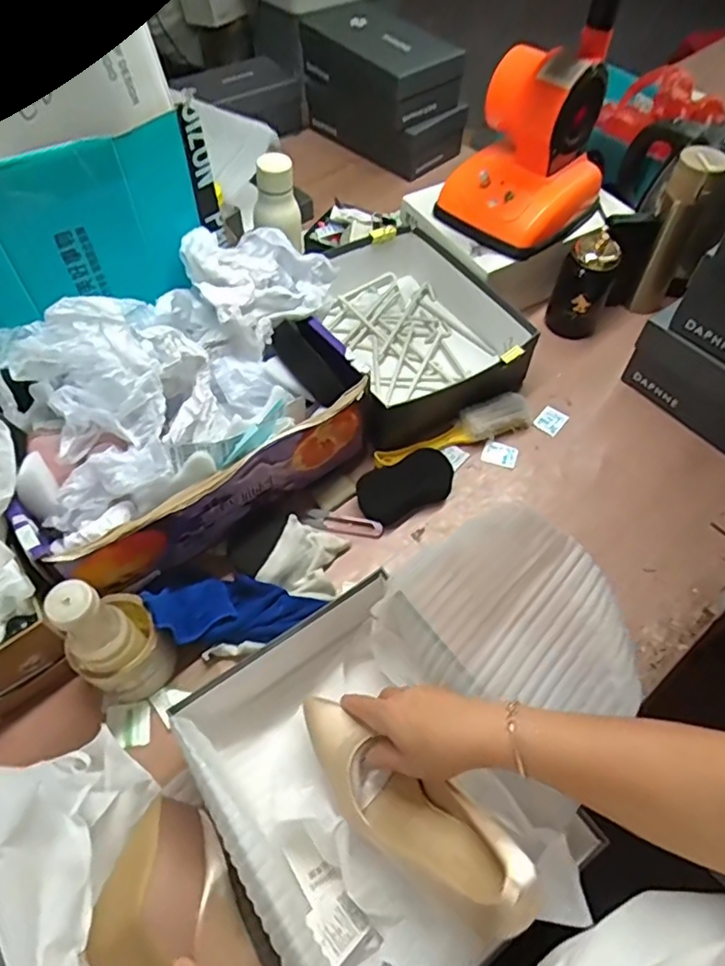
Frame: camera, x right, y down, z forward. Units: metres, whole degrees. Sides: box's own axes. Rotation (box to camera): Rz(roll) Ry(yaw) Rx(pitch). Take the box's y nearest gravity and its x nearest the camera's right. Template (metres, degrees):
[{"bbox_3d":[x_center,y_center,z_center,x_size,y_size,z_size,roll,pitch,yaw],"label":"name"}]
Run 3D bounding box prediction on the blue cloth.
[{"bbox_3d":[-0.137,0.131,0.667,0.187,0.062,0.080,3,55,-19],"label":"blue cloth"}]

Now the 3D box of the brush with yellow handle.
[{"bbox_3d":[0.121,-0.071,0.826,0.225,0.034,0.050,-19,59,-13],"label":"brush with yellow handle"}]

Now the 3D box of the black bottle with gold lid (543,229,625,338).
[{"bbox_3d":[0.329,-0.294,0.906,0.078,0.149,0.073,24,59,14],"label":"black bottle with gold lid"}]

